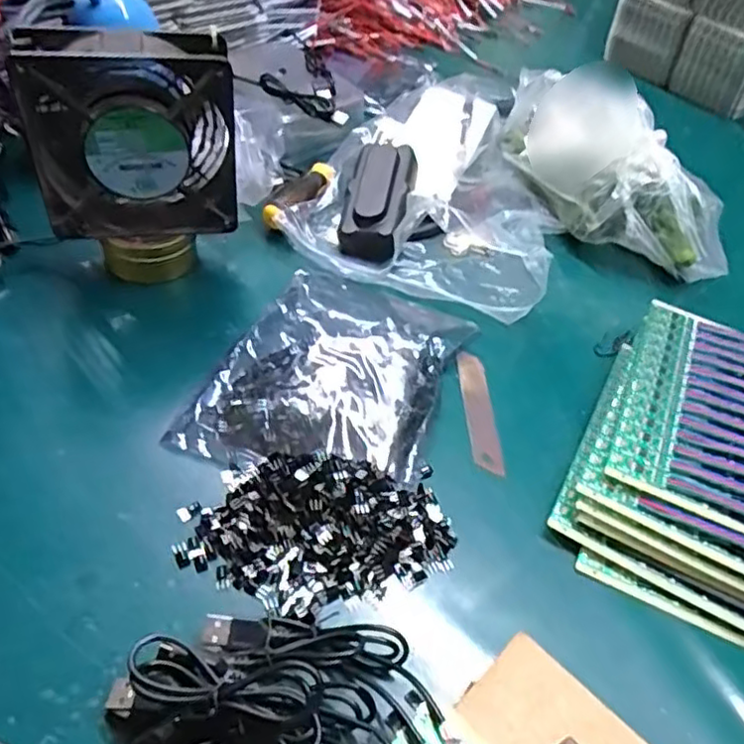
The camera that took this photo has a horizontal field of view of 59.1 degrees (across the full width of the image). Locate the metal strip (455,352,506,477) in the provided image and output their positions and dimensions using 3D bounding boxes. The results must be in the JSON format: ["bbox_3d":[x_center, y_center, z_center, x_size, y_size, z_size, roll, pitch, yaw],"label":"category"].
[{"bbox_3d":[0.067,0.024,0.412,0.019,0.005,0.088,6,48,-12],"label":"metal strip"}]

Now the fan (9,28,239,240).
[{"bbox_3d":[-0.149,-0.147,0.416,0.122,0.119,0.045,-9,50,-14],"label":"fan"}]

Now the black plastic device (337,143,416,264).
[{"bbox_3d":[0.004,-0.137,0.512,0.049,0.028,0.111,10,65,3],"label":"black plastic device"}]

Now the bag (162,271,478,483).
[{"bbox_3d":[-0.022,-0.004,0.409,0.138,0.029,0.169,18,49,10],"label":"bag"}]

